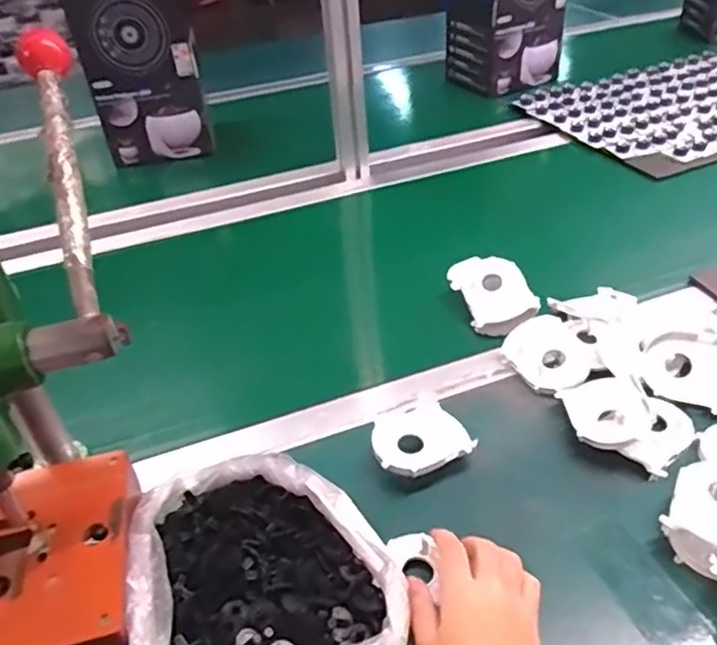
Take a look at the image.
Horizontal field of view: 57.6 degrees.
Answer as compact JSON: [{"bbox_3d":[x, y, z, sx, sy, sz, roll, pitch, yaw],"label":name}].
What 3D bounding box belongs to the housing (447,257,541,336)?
[{"bbox_3d":[0.150,-0.033,0.720,0.075,0.024,0.104,-22,62,2],"label":"housing"}]

